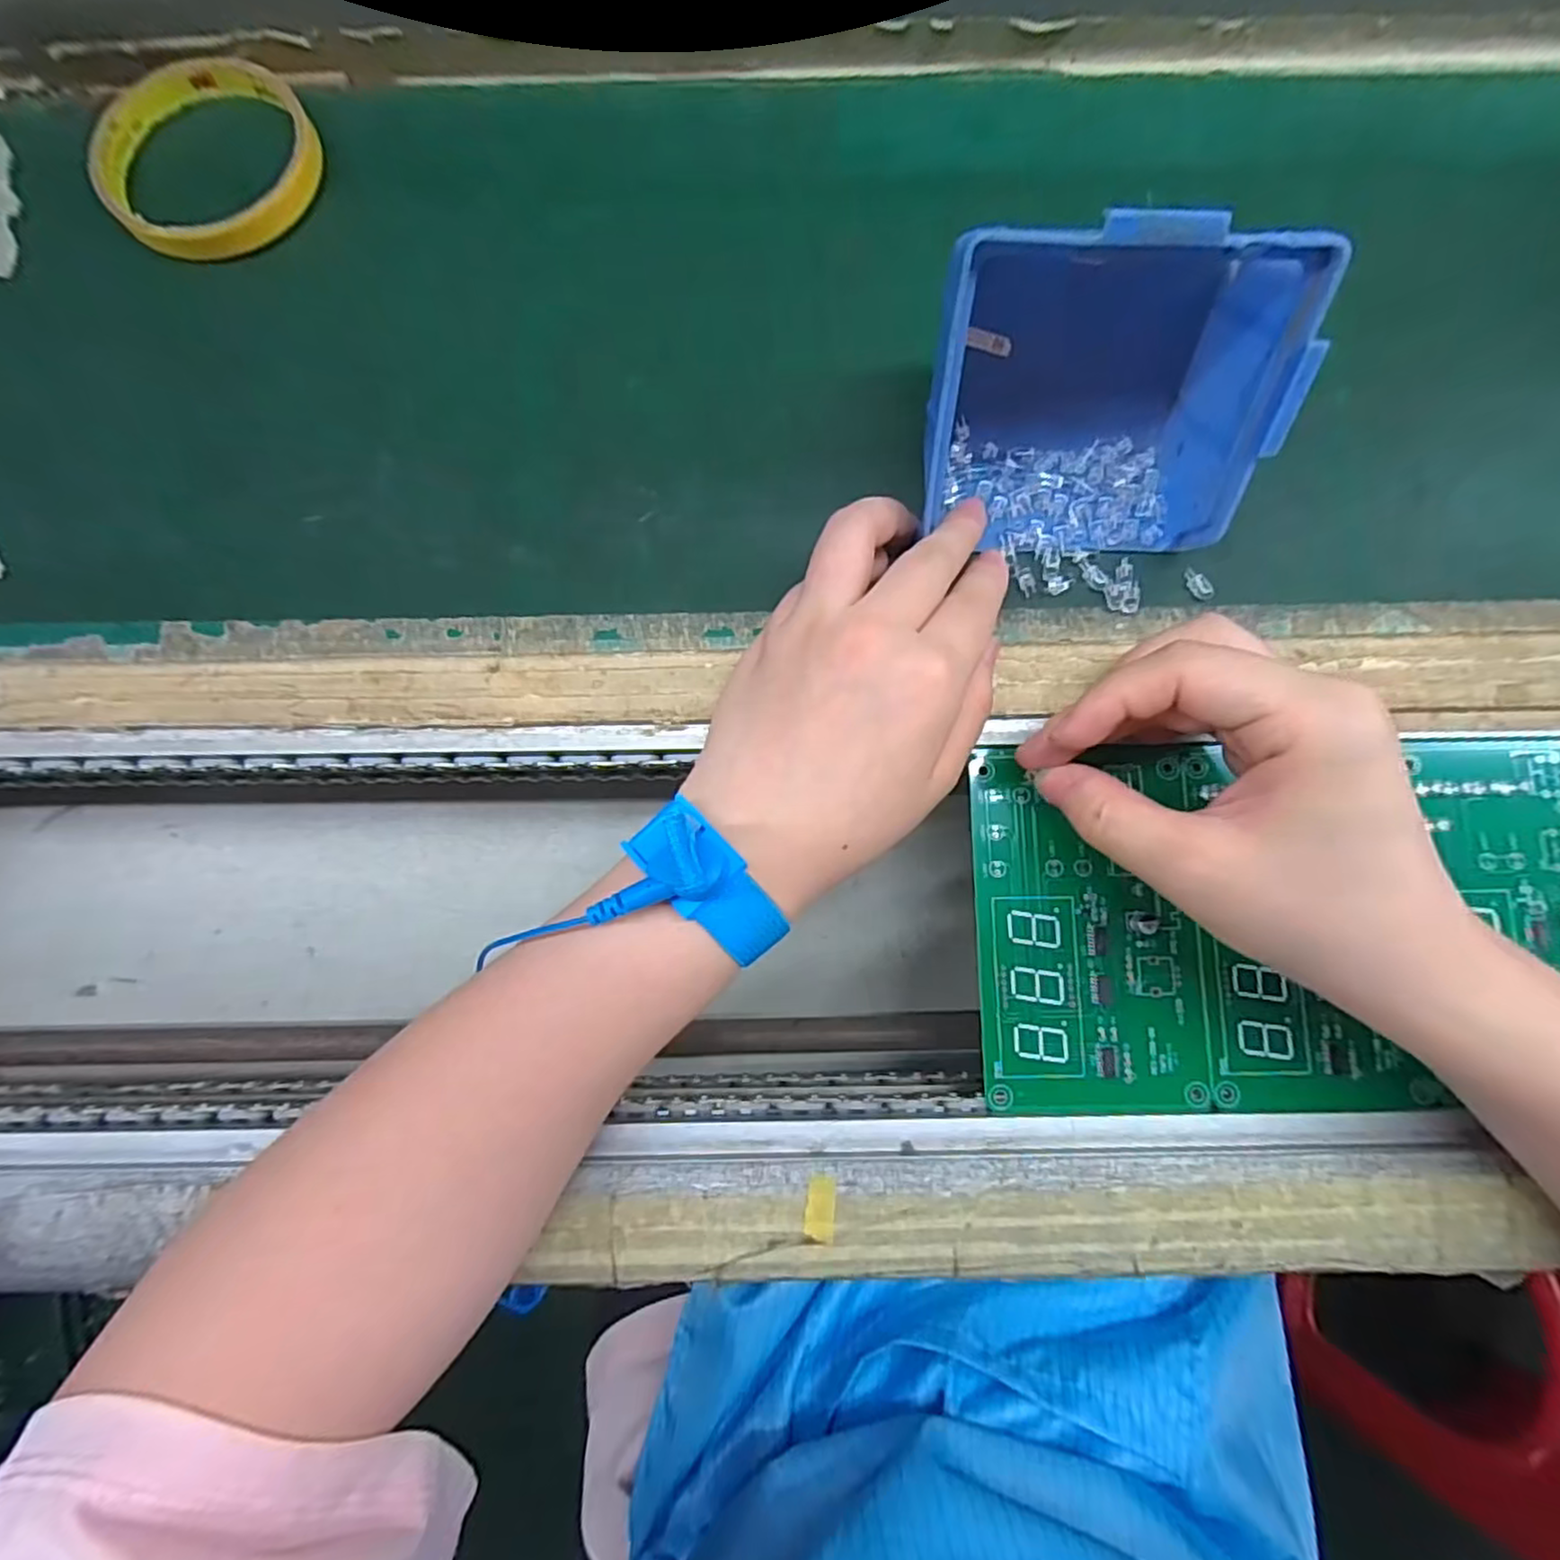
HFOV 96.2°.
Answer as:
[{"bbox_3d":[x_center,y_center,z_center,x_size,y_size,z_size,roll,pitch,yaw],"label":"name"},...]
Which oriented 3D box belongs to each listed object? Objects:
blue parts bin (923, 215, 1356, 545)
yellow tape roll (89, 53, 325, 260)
[{"bbox_3d":[0.099,-0.122,0.226,0.105,0.095,0.055,-1,39,0],"label":"blue parts bin"},{"bbox_3d":[-0.226,-0.249,0.277,0.081,0.013,0.084,0,82,0],"label":"yellow tape roll"}]

